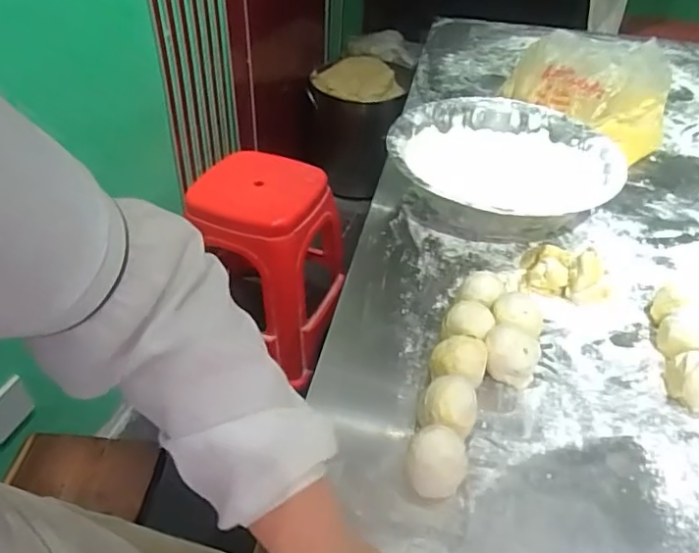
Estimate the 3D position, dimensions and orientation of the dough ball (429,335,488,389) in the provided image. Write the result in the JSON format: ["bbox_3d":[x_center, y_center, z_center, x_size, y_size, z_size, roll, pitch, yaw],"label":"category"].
[{"bbox_3d":[0.097,0.083,0.507,0.047,0.046,0.047,1,42,-1],"label":"dough ball"}]

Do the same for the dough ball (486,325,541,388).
[{"bbox_3d":[0.149,0.073,0.518,0.047,0.048,0.045,1,42,-1],"label":"dough ball"}]

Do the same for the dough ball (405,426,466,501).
[{"bbox_3d":[0.067,0.144,0.433,0.039,0.050,0.038,1,42,-1],"label":"dough ball"}]

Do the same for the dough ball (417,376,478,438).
[{"bbox_3d":[0.081,0.113,0.469,0.043,0.048,0.043,1,42,-1],"label":"dough ball"}]

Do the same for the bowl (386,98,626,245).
[{"bbox_3d":[0.186,-0.133,0.729,0.269,0.082,0.258,1,42,-1],"label":"bowl"}]

